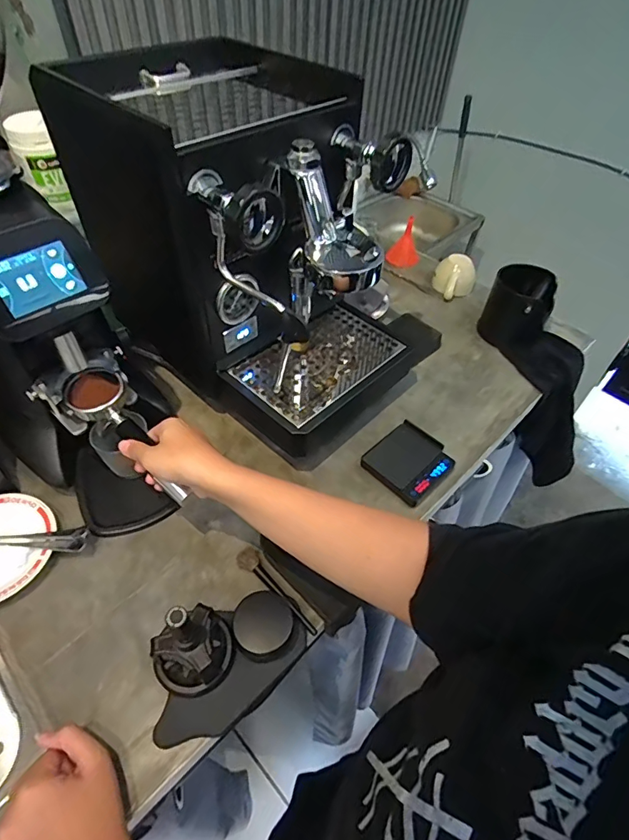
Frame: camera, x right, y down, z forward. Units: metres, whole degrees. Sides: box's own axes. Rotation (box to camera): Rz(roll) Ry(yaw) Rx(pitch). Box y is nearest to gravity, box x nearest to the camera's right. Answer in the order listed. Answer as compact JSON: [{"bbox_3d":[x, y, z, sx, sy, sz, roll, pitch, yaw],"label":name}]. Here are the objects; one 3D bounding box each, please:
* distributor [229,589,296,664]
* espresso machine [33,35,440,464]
[{"bbox_3d":[-0.053,0.219,0.477,0.060,0.045,0.062,2,49,-2],"label":"distributor"},{"bbox_3d":[-0.081,-0.226,0.626,0.396,0.386,0.274,35,56,24],"label":"espresso machine"}]

